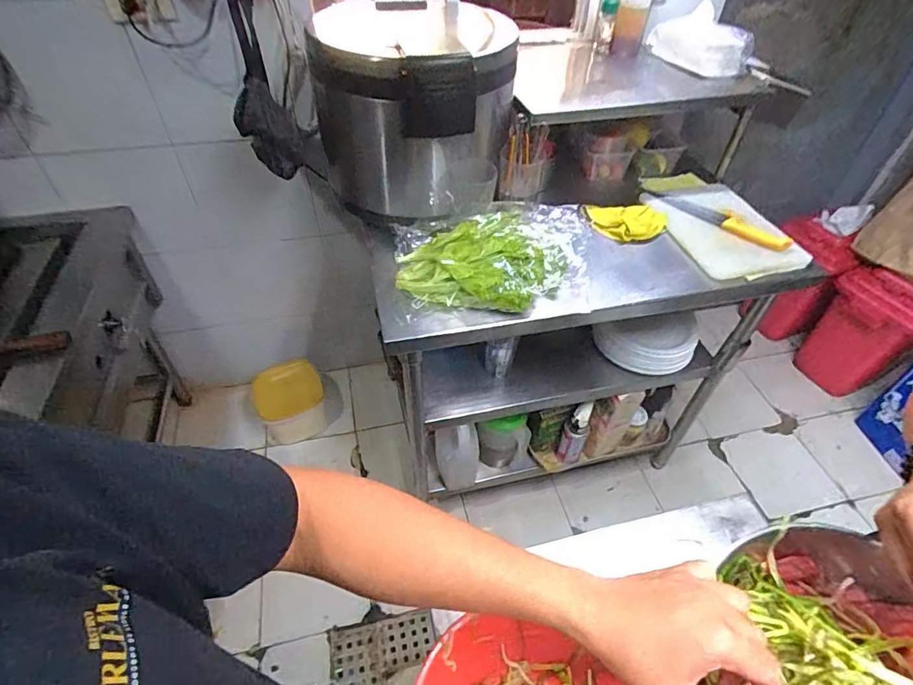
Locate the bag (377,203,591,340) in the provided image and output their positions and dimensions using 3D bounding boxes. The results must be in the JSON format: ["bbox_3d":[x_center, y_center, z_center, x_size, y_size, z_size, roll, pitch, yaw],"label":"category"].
[{"bbox_3d":[0.049,-0.145,0.898,0.395,0.113,0.227,-8,47,-9],"label":"bag"}]

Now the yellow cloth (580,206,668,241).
[{"bbox_3d":[0.353,-0.264,1.049,0.173,0.035,0.100,26,51,22],"label":"yellow cloth"}]

